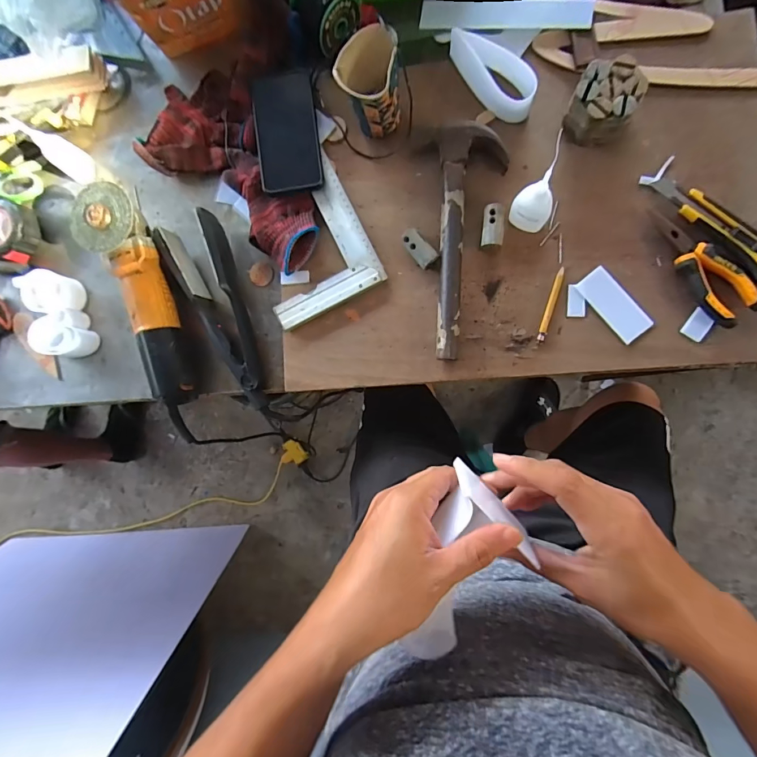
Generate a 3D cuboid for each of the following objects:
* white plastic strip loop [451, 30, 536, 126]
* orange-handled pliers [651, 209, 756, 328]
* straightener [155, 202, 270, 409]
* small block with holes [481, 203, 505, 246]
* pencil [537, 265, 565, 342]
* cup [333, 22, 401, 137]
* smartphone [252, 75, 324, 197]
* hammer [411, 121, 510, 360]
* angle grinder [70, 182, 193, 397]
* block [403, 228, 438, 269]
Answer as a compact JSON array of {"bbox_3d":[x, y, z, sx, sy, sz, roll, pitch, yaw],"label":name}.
[{"bbox_3d":[0.137,-0.376,0.489,0.039,0.047,0.130,-44,83,6],"label":"white plastic strip loop"},{"bbox_3d":[0.368,-0.130,0.455,0.048,0.020,0.148,-34,84,7],"label":"orange-handled pliers"},{"bbox_3d":[-0.212,-0.083,0.539,0.081,0.050,0.269,-21,86,8],"label":"straightener"},{"bbox_3d":[0.141,-0.188,0.493,0.025,0.022,0.052,5,90,9],"label":"small block with holes"},{"bbox_3d":[0.209,-0.089,0.486,0.010,0.004,0.092,17,92,9],"label":"pencil"},{"bbox_3d":[-0.008,-0.351,0.483,0.073,0.091,0.086,-14,87,8],"label":"cup"},{"bbox_3d":[-0.120,-0.322,0.526,0.079,0.008,0.154,-7,86,3],"label":"smartphone"},{"bbox_3d":[0.107,-0.169,0.492,0.107,0.027,0.283,-4,88,9],"label":"hammer"},{"bbox_3d":[-0.311,-0.107,0.530,0.080,0.082,0.279,-19,86,8],"label":"angle grinder"},{"bbox_3d":[0.051,-0.163,0.505,0.025,0.022,0.051,-37,84,7],"label":"block"}]

